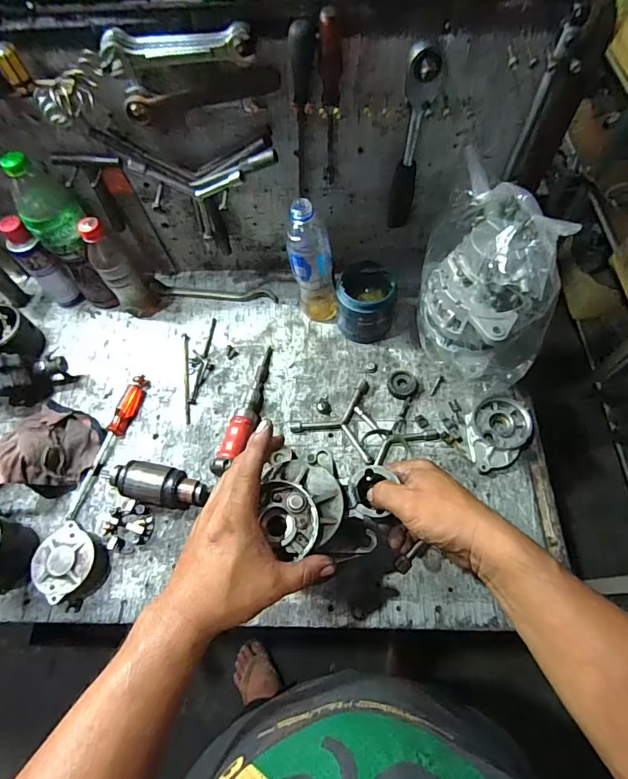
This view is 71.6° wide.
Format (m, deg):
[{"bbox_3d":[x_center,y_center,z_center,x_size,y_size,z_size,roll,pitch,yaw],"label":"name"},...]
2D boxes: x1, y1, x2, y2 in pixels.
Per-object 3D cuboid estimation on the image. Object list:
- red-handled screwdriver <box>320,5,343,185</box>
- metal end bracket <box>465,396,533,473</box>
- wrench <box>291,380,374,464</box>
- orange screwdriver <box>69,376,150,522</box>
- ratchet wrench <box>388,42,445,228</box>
[{"bbox_3d":[0.021,-0.338,0.525,0.024,0.201,0.025,0,67,2],"label":"red-handled screwdriver"},{"bbox_3d":[0.264,0.062,0.636,0.084,0.021,0.113,37,70,19],"label":"metal end bracket"},{"bbox_3d":[0.026,0.047,0.661,0.119,0.013,0.132,-1,63,2],"label":"wrench"},{"bbox_3d":[-0.307,0.081,0.658,0.029,0.020,0.228,14,64,9],"label":"orange screwdriver"},{"bbox_3d":[0.127,-0.311,0.571,0.034,0.238,0.046,20,65,12],"label":"ratchet wrench"}]

